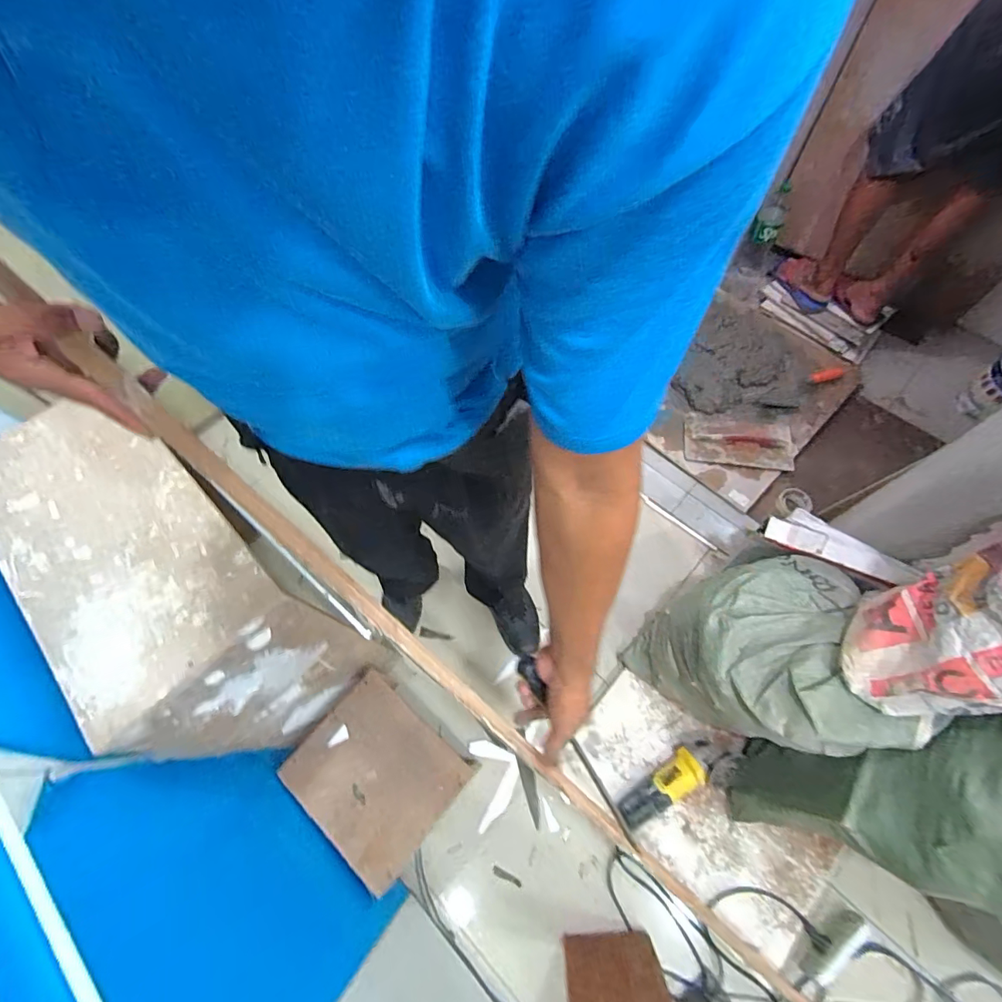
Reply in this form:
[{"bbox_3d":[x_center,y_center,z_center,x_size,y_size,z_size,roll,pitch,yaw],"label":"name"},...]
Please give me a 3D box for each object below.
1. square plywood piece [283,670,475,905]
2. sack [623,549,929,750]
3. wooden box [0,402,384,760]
[{"bbox_3d":[-0.260,0.559,0.956,0.311,0.027,0.262,35,63,21],"label":"square plywood piece"},{"bbox_3d":[0.511,0.326,1.006,0.371,0.419,0.362,1,65,4],"label":"sack"},{"bbox_3d":[-0.600,0.152,0.909,0.282,0.438,0.614,-43,70,-15],"label":"wooden box"}]

